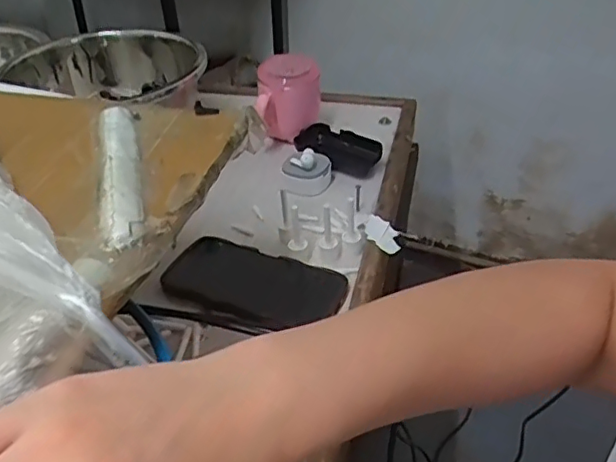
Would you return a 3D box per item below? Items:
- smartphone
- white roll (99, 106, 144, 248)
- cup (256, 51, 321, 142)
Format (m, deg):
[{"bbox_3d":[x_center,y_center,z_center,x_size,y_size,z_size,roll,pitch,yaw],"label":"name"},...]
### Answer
[{"bbox_3d":[-0.050,0.047,0.541,0.162,0.016,0.083,17,41,22],"label":"smartphone"},{"bbox_3d":[-0.131,-0.043,0.407,0.026,0.015,0.175,-10,38,-11],"label":"white roll"},{"bbox_3d":[-0.024,-0.172,0.748,0.079,0.101,0.072,-1,37,1],"label":"cup"}]

